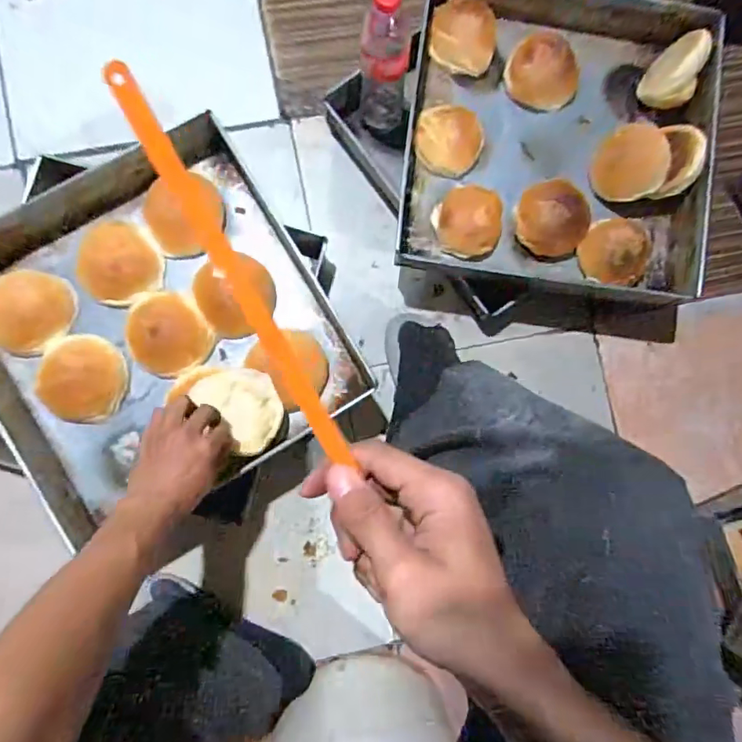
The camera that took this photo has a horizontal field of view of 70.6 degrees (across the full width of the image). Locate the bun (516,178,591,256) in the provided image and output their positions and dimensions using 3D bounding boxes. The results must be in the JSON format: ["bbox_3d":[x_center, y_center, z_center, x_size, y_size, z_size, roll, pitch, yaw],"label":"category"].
[{"bbox_3d":[0.256,-0.214,0.735,0.101,0.053,0.081,28,84,-1],"label":"bun"}]

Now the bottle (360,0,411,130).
[{"bbox_3d":[0.018,-0.403,0.700,0.065,0.191,0.056,2,85,-4],"label":"bottle"}]

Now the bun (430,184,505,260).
[{"bbox_3d":[0.135,-0.207,0.728,0.100,0.049,0.089,25,84,-2],"label":"bun"}]

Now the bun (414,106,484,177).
[{"bbox_3d":[0.109,-0.320,0.736,0.097,0.035,0.085,19,84,-2],"label":"bun"}]

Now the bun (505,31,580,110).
[{"bbox_3d":[0.249,-0.428,0.749,0.106,0.054,0.090,34,84,-1],"label":"bun"}]

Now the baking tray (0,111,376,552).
[{"bbox_3d":[-0.282,-0.055,0.674,0.415,0.086,0.418,-30,88,-6],"label":"baking tray"}]

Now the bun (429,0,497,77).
[{"bbox_3d":[0.132,-0.477,0.748,0.095,0.053,0.080,9,85,-3],"label":"bun"}]

